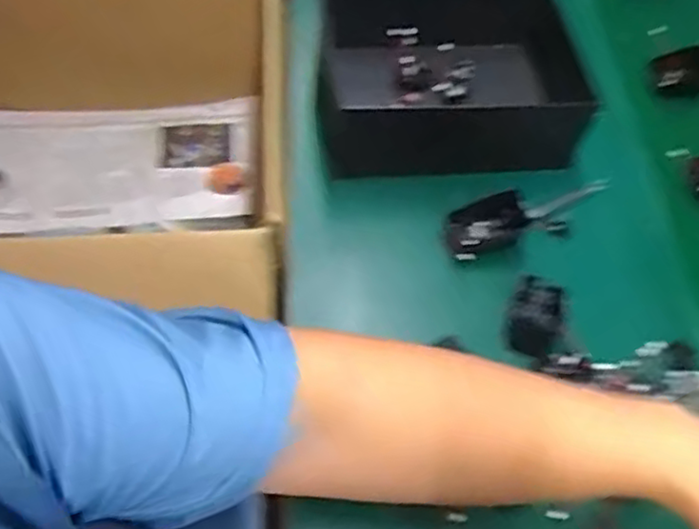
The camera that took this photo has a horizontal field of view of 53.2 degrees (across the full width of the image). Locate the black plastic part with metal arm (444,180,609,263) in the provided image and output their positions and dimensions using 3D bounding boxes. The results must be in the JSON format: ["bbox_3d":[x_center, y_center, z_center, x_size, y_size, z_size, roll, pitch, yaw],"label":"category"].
[{"bbox_3d":[0.167,-0.049,0.634,0.167,0.036,0.048,-17,60,-14],"label":"black plastic part with metal arm"}]

